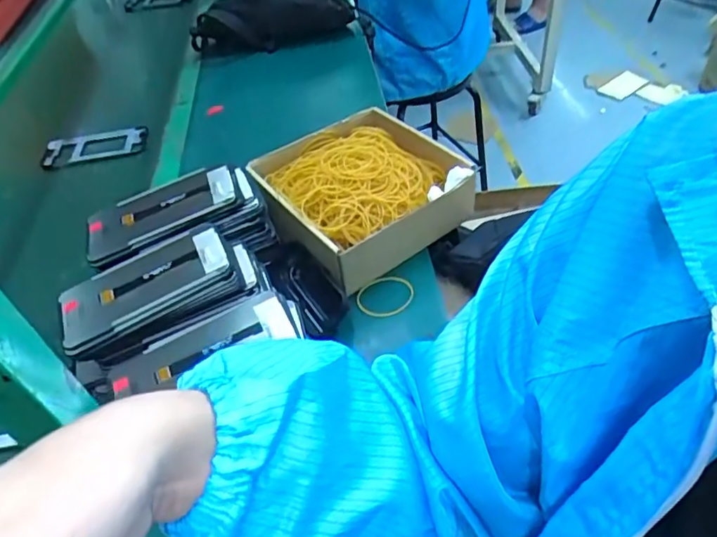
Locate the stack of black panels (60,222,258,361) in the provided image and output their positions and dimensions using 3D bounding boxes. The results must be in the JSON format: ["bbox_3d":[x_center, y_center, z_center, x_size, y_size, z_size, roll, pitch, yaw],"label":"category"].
[{"bbox_3d":[-0.183,0.016,0.497,0.171,0.038,0.088,-19,46,-11],"label":"stack of black panels"}]

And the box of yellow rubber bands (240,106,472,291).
[{"bbox_3d":[0.002,-0.085,0.619,0.215,0.077,0.196,-35,51,-25],"label":"box of yellow rubber bands"}]

